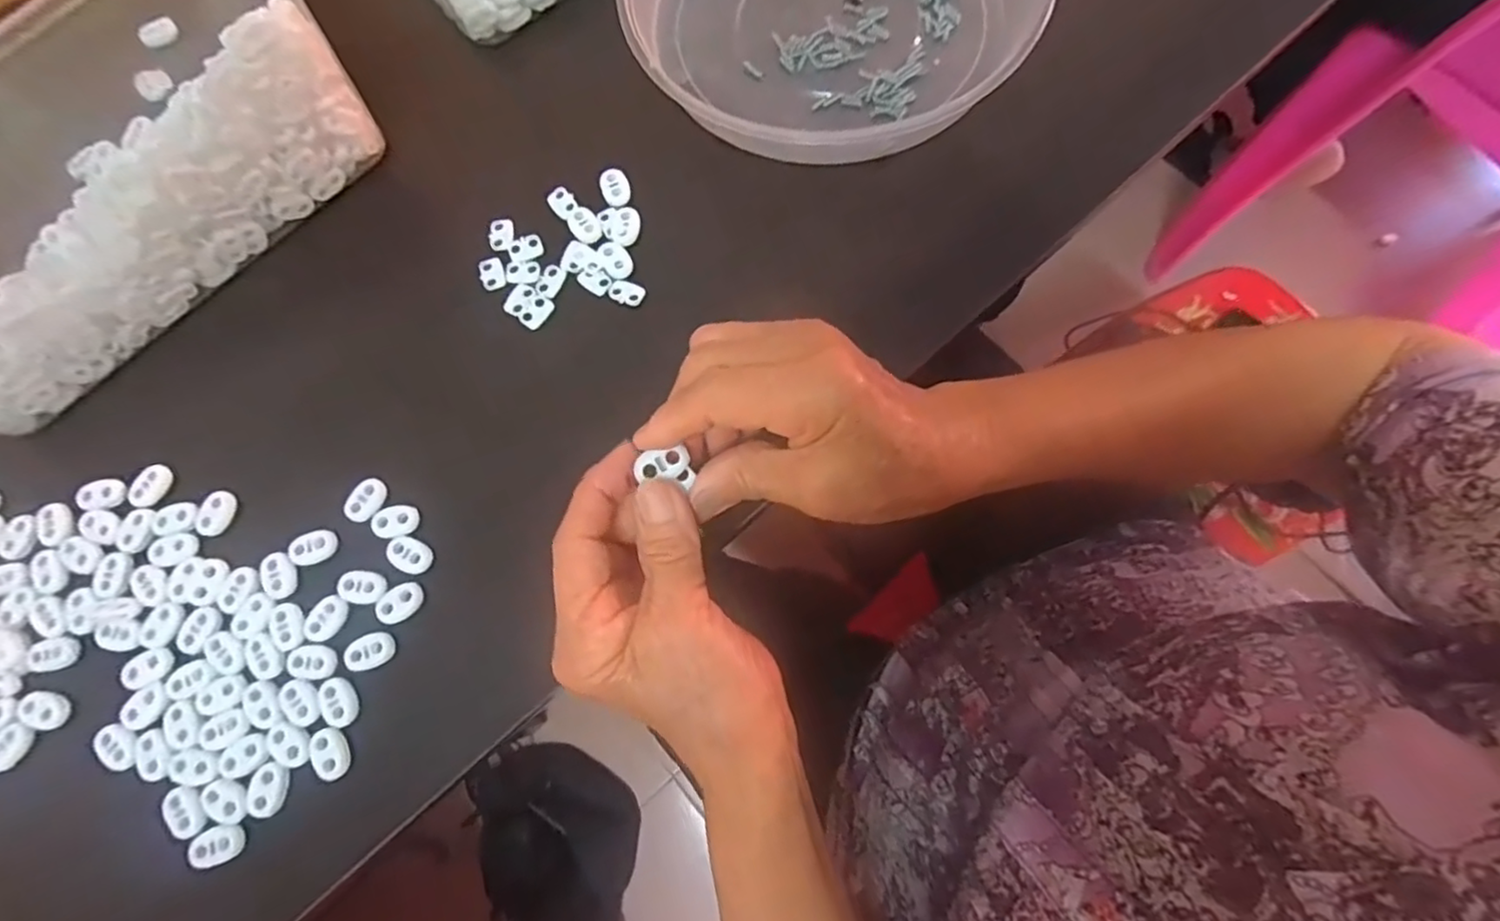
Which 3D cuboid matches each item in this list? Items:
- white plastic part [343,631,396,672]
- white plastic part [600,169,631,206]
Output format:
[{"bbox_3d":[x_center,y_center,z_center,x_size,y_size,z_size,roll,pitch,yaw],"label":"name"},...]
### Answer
[{"bbox_3d":[-0.178,0.089,0.302,0.022,0.004,0.015,-21,75,-4],"label":"white plastic part"},{"bbox_3d":[-0.075,-0.153,0.361,0.015,0.004,0.024,-17,75,-3],"label":"white plastic part"}]

